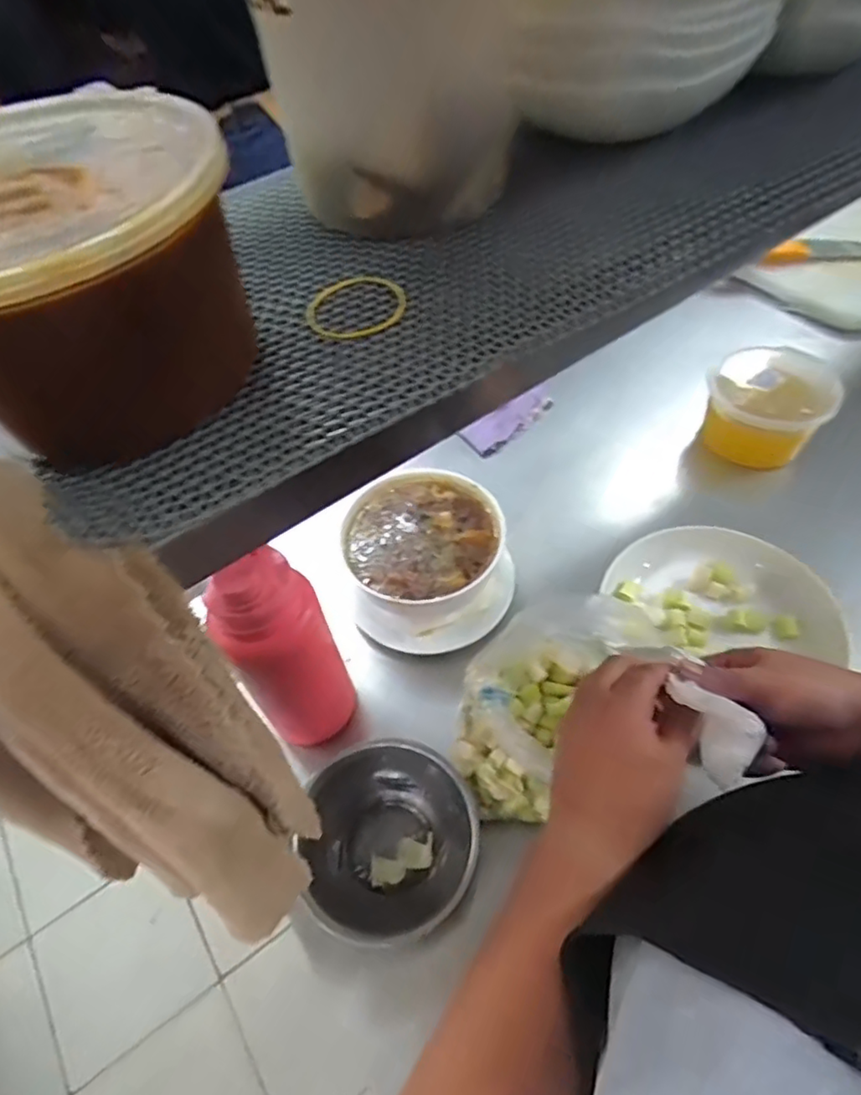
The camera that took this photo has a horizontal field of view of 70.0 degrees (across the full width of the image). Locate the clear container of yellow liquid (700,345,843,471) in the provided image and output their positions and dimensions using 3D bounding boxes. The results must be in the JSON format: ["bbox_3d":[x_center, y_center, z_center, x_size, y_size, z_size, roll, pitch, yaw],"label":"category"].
[{"bbox_3d":[0.414,-0.172,0.759,0.140,0.098,0.107,12,57,14],"label":"clear container of yellow liquid"}]

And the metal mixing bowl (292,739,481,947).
[{"bbox_3d":[-0.034,0.247,0.521,0.142,0.068,0.148,-3,55,4],"label":"metal mixing bowl"}]

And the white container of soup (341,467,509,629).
[{"bbox_3d":[-0.005,0.008,0.672,0.165,0.074,0.152,-14,55,-4],"label":"white container of soup"}]

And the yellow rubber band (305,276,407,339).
[{"bbox_3d":[-0.037,-0.120,0.305,0.050,0.004,0.051,-3,55,4],"label":"yellow rubber band"}]

